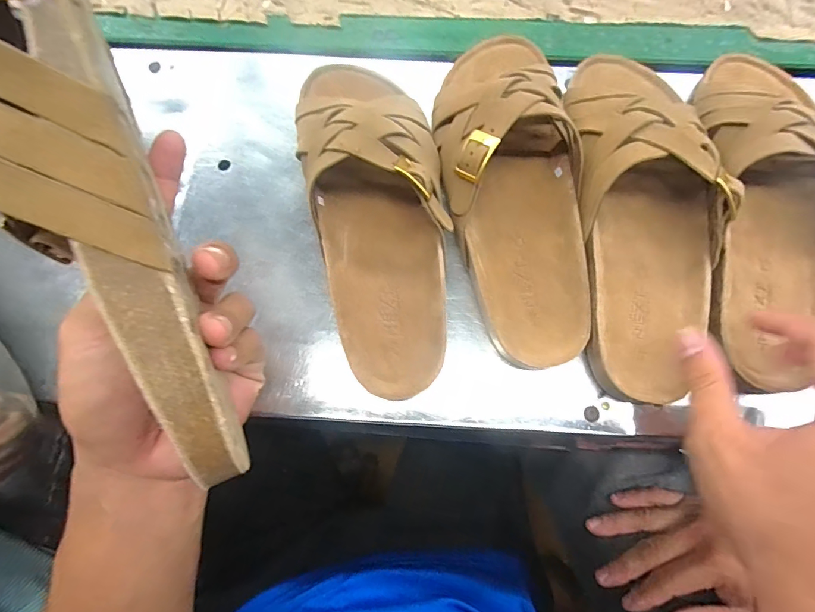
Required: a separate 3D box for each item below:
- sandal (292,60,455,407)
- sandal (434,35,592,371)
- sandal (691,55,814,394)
[{"bbox_3d":[-0.020,-0.072,0.294,0.089,0.063,0.255,-11,74,-3],"label":"sandal"},{"bbox_3d":[0.074,-0.085,0.298,0.093,0.063,0.249,-4,74,-1],"label":"sandal"},{"bbox_3d":[0.261,-0.076,0.296,0.112,0.059,0.267,14,75,4],"label":"sandal"}]

